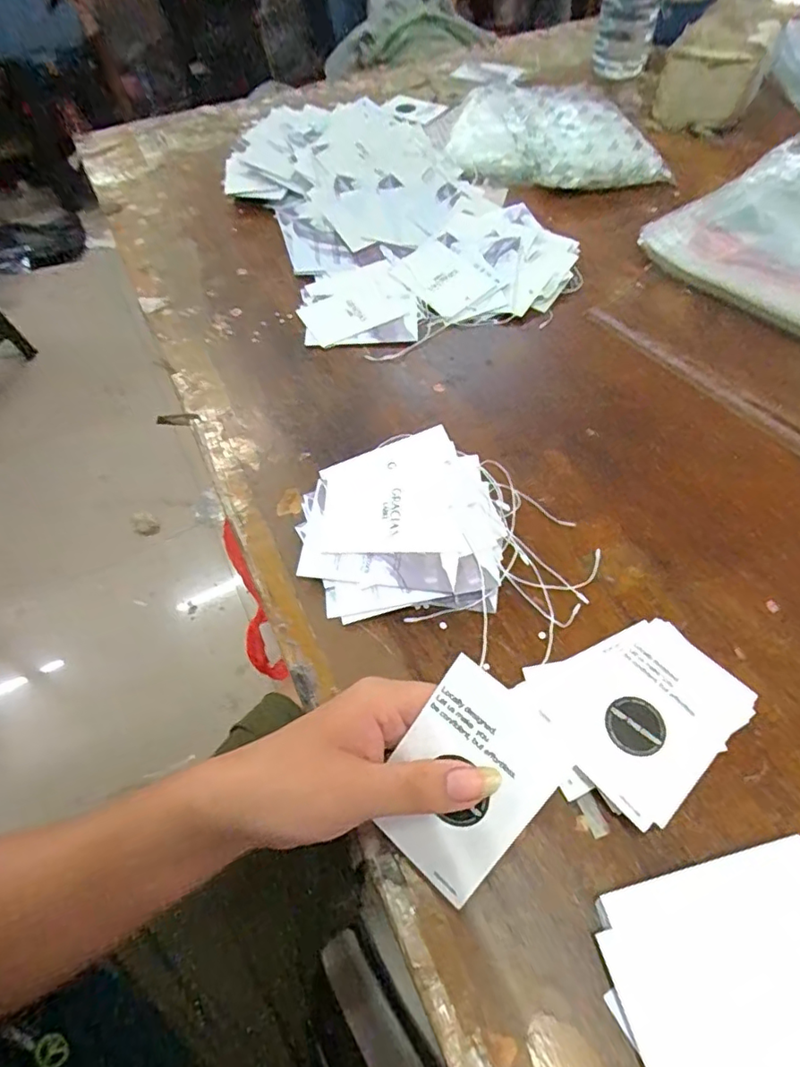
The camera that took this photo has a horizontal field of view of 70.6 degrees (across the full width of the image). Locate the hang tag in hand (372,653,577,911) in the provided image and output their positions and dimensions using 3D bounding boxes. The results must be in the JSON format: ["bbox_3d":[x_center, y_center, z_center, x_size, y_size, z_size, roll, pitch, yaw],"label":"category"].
[{"bbox_3d":[0.026,0.106,0.241,0.059,0.008,0.088,38,106,24],"label":"hang tag in hand"}]

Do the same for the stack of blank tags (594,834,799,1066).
[{"bbox_3d":[0.147,0.191,0.238,0.109,0.011,0.092,-18,56,-8],"label":"stack of blank tags"}]

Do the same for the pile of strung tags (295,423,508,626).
[{"bbox_3d":[-0.001,-0.006,0.371,0.125,0.034,0.118,-6,55,0],"label":"pile of strung tags"}]

